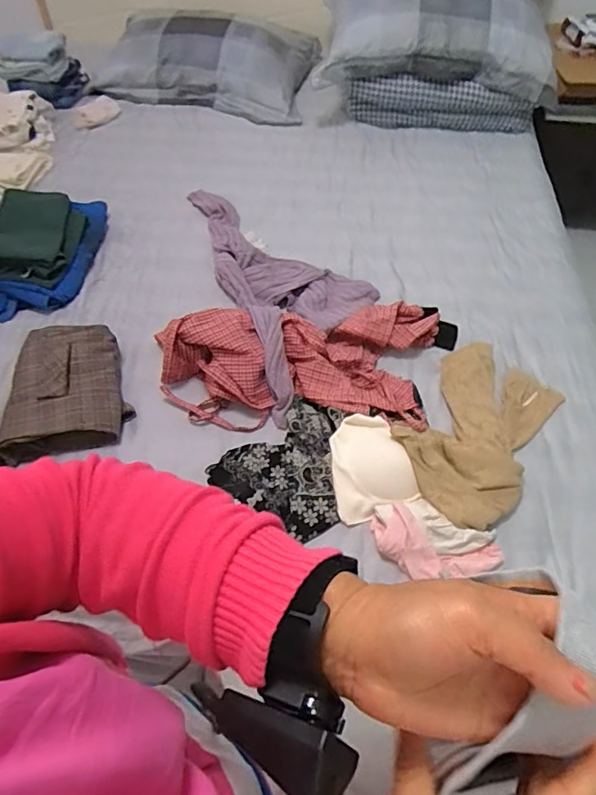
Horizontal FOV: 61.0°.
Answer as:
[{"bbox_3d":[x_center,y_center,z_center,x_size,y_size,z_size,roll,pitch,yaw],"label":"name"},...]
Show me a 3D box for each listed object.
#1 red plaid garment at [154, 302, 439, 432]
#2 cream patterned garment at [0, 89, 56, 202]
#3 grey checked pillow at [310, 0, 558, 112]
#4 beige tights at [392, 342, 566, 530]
[{"bbox_3d":[0.025,-0.091,1.024,0.578,0.134,0.316,5,56,2],"label":"red plaid garment"},{"bbox_3d":[-0.854,-0.735,1.464,0.244,0.121,0.396,-10,57,-8],"label":"cream patterned garment"},{"bbox_3d":[0.430,-1.119,1.530,0.732,0.225,0.452,8,56,4],"label":"grey checked pillow"},{"bbox_3d":[0.334,0.055,0.954,0.238,0.055,0.401,32,61,19],"label":"beige tights"}]

